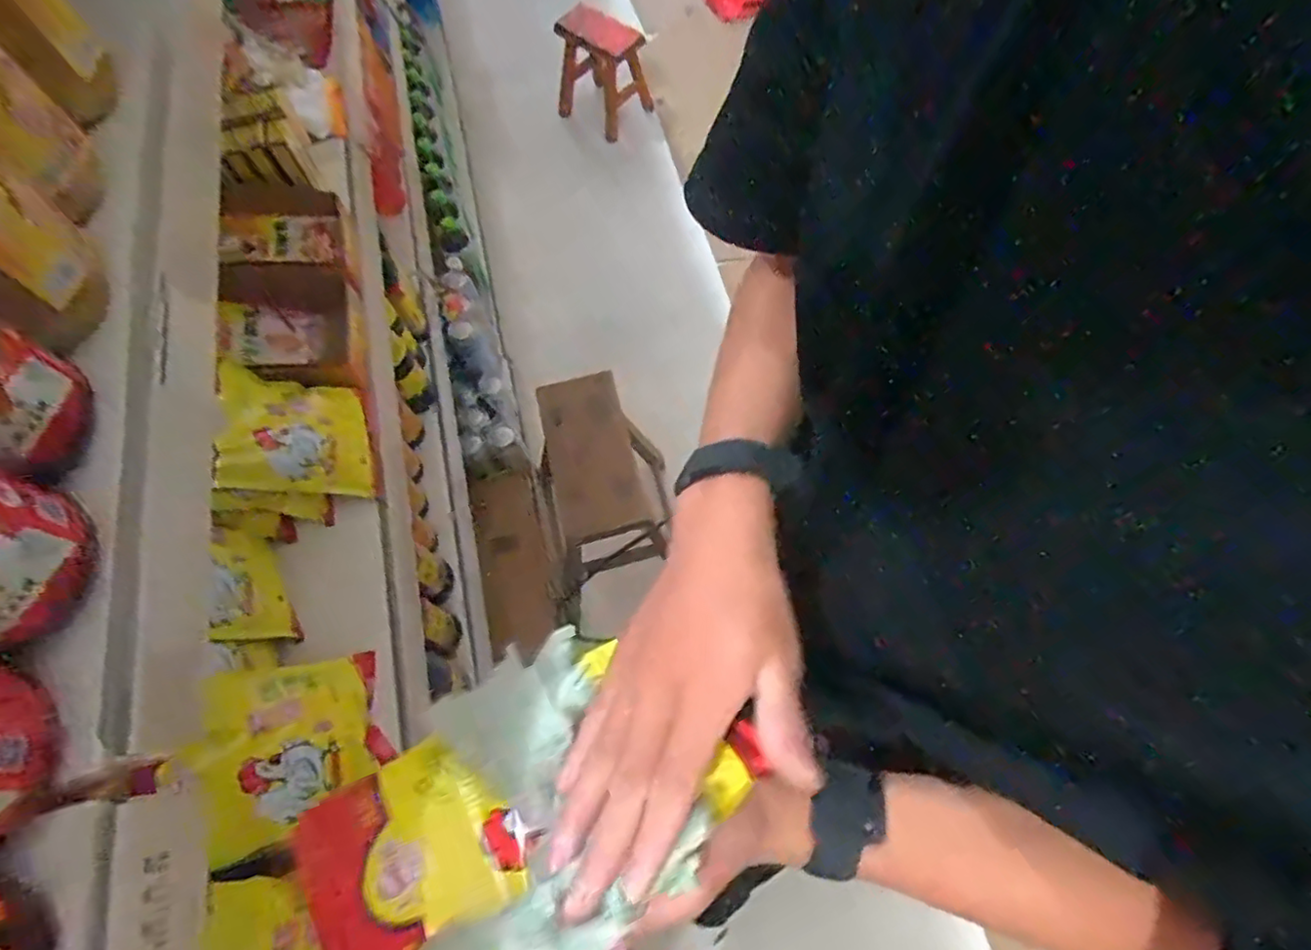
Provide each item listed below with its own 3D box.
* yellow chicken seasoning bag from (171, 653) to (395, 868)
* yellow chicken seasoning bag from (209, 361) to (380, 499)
[{"bbox_3d":[-0.308,0.227,0.548,0.022,0.158,0.133,-29,76,31],"label":"yellow chicken seasoning bag"},{"bbox_3d":[-0.383,-0.048,0.682,0.029,0.160,0.135,-29,69,27],"label":"yellow chicken seasoning bag"}]

